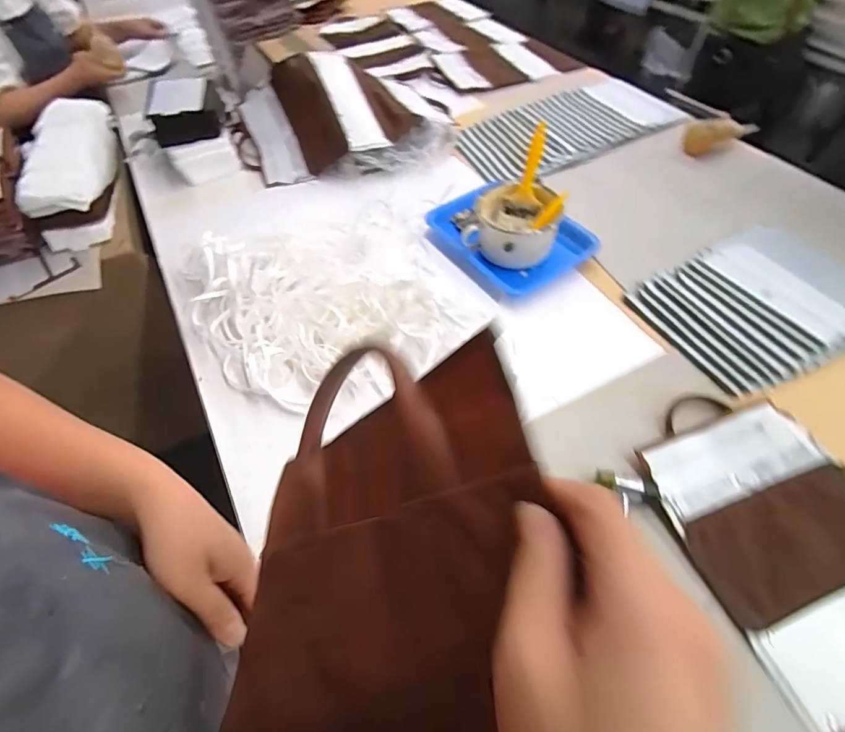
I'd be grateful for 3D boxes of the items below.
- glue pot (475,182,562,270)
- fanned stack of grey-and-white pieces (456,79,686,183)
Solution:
[{"bbox_3d":[0.170,-0.250,0.776,0.137,0.089,0.137,-2,54,2],"label":"glue pot"},{"bbox_3d":[0.350,-0.588,1.037,0.524,0.038,0.280,-24,56,-13],"label":"fanned stack of grey-and-white pieces"}]

